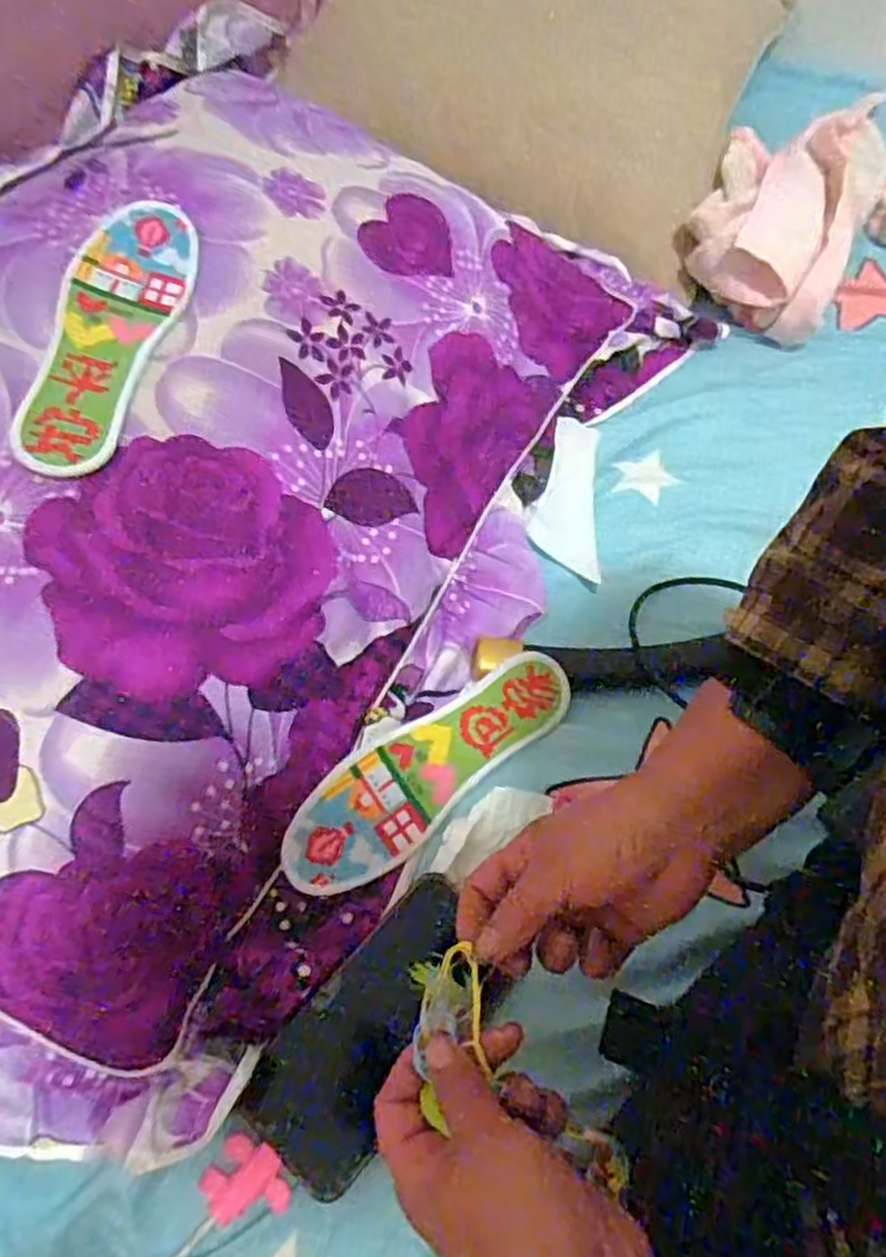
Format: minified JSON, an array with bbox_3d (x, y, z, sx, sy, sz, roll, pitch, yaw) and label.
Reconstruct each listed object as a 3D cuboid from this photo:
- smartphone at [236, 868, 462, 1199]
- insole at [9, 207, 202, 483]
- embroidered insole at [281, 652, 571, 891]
[{"bbox_3d":[-0.034,0.215,0.423,0.072,0.011,0.155,37,66,19],"label":"smartphone"},{"bbox_3d":[-0.204,-0.184,0.472,0.062,0.005,0.210,19,65,-12],"label":"insole"},{"bbox_3d":[-0.007,0.086,0.490,0.211,0.007,0.061,-36,86,-20],"label":"embroidered insole"}]

